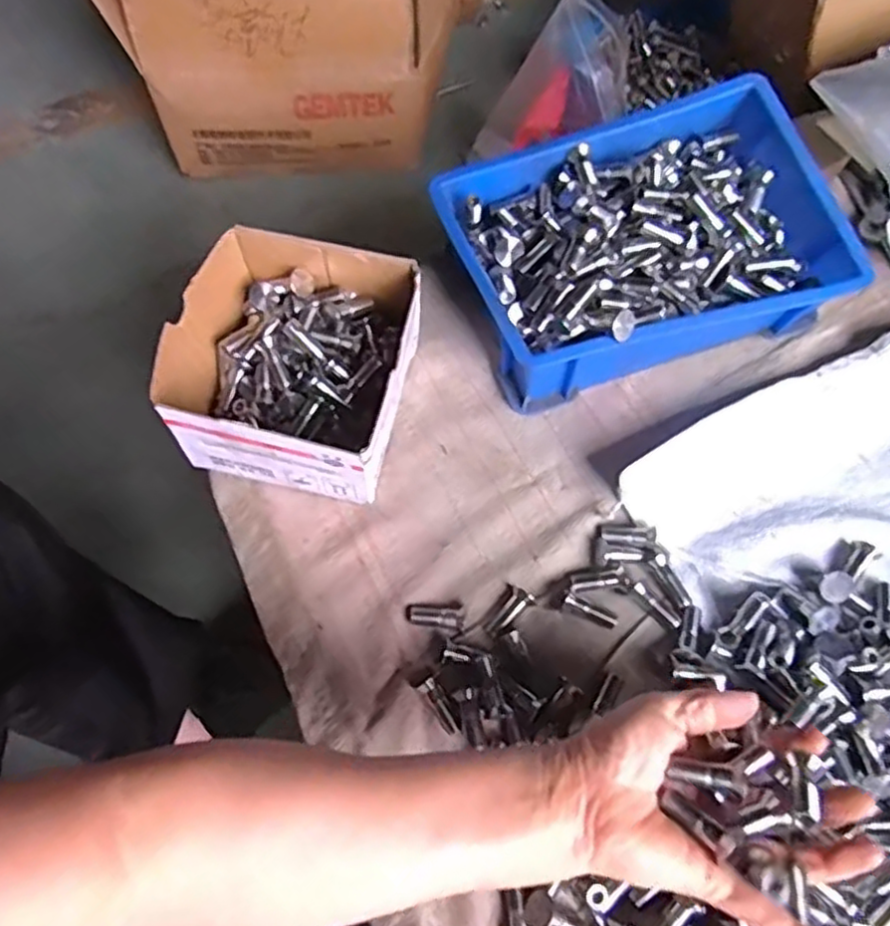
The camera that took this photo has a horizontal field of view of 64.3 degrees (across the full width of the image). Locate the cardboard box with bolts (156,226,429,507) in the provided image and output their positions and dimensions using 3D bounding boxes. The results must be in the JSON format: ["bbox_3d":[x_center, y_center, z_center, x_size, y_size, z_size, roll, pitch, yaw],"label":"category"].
[{"bbox_3d":[-0.096,-0.066,0.471,0.142,0.083,0.149,12,66,6],"label":"cardboard box with bolts"}]

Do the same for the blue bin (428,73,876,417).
[{"bbox_3d":[0.140,-0.151,0.505,0.253,0.084,0.170,-16,67,-6],"label":"blue bin"}]

